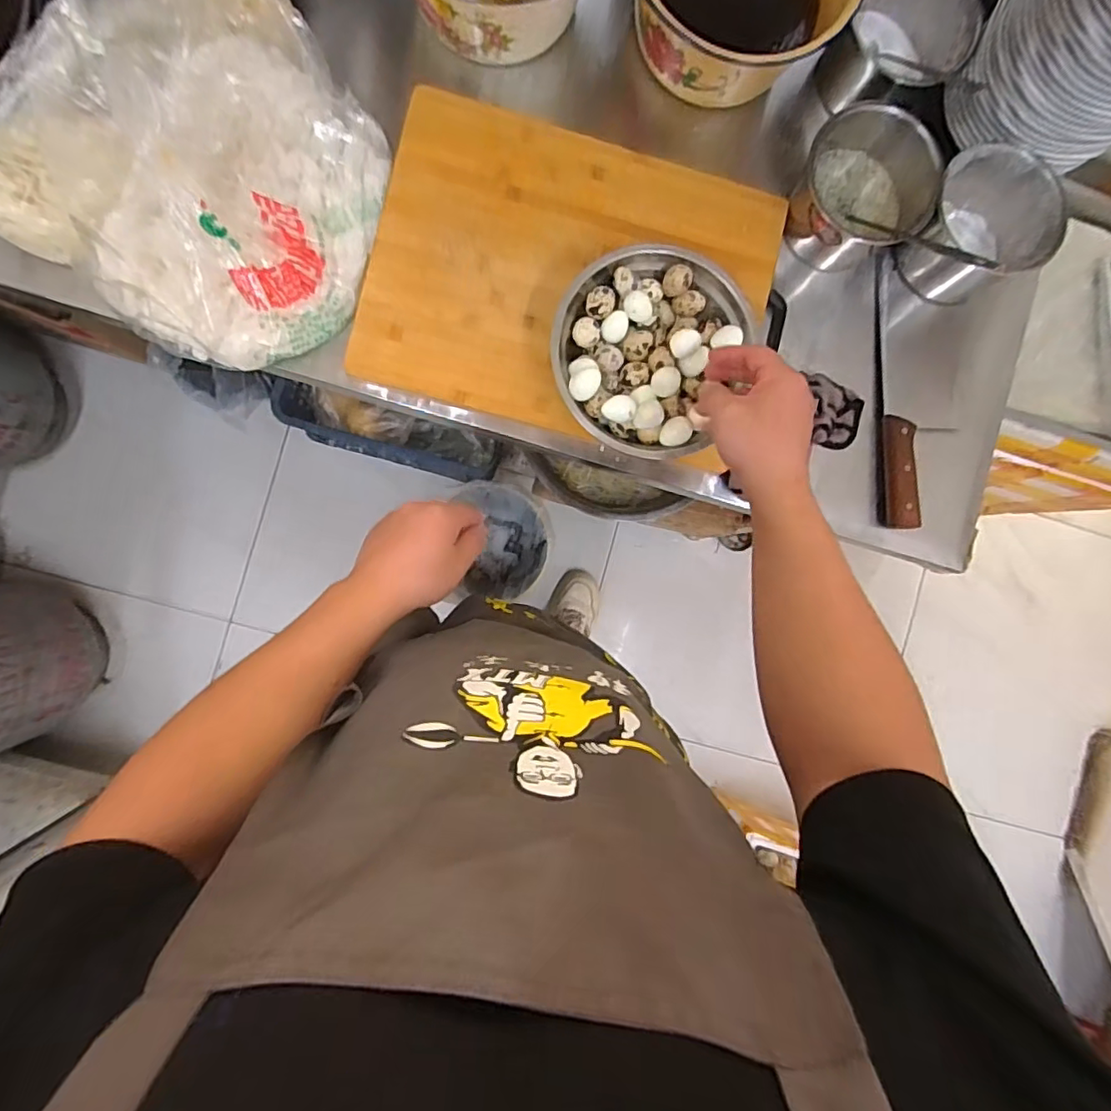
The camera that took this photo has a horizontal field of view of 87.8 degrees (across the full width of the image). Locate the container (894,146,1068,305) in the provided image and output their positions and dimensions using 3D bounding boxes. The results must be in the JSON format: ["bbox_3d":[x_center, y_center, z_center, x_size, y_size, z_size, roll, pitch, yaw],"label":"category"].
[{"bbox_3d":[0.436,-0.340,0.597,0.110,0.100,0.102,0,90,-6],"label":"container"}]

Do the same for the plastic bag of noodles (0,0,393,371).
[{"bbox_3d":[-0.311,-0.357,0.502,0.315,0.091,0.321,38,86,-5],"label":"plastic bag of noodles"}]

